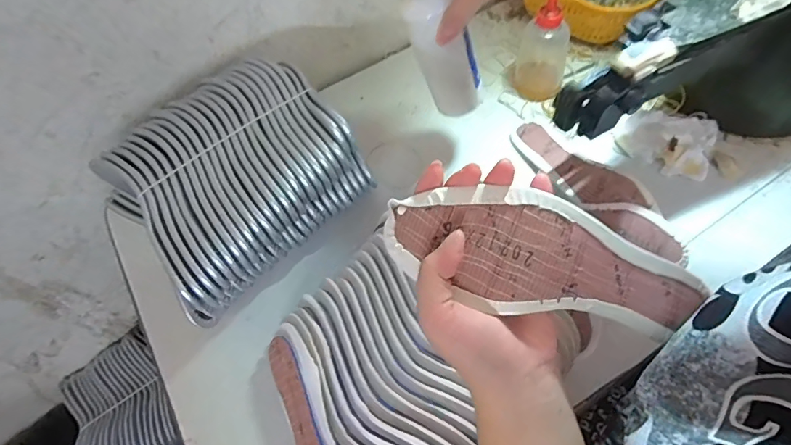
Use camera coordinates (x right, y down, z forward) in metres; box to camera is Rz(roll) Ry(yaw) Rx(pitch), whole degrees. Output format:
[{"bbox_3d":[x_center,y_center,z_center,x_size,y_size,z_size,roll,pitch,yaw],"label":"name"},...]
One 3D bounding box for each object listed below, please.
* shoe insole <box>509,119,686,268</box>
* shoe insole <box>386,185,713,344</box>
[{"bbox_3d":[0.228,-0.042,0.518,0.073,0.030,0.244,-36,63,-16],"label":"shoe insole"},{"bbox_3d":[0.101,0.028,0.273,0.208,0.051,0.061,16,60,-7],"label":"shoe insole"}]

